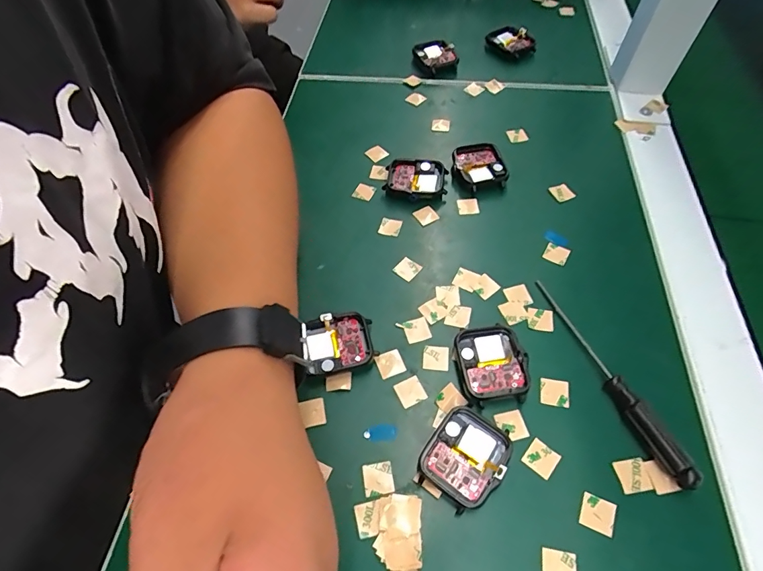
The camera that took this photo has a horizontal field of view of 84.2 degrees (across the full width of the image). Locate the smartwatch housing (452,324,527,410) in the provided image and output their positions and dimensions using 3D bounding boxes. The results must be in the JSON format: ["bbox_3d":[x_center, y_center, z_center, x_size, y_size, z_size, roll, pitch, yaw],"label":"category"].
[{"bbox_3d":[0.064,0.046,0.247,0.036,0.010,0.046,-8,57,-3],"label":"smartwatch housing"}]

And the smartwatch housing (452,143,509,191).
[{"bbox_3d":[0.077,-0.093,0.334,0.039,0.015,0.040,-11,57,-5],"label":"smartwatch housing"}]

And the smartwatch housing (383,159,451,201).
[{"bbox_3d":[0.026,-0.082,0.331,0.047,0.014,0.038,8,58,7],"label":"smartwatch housing"}]

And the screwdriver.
[{"bbox_3d":[0.126,0.048,0.239,0.010,0.017,0.130,-20,59,-10],"label":"screwdriver"}]

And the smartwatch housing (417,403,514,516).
[{"bbox_3d":[0.044,0.089,0.220,0.038,0.012,0.045,32,64,21],"label":"smartwatch housing"}]

